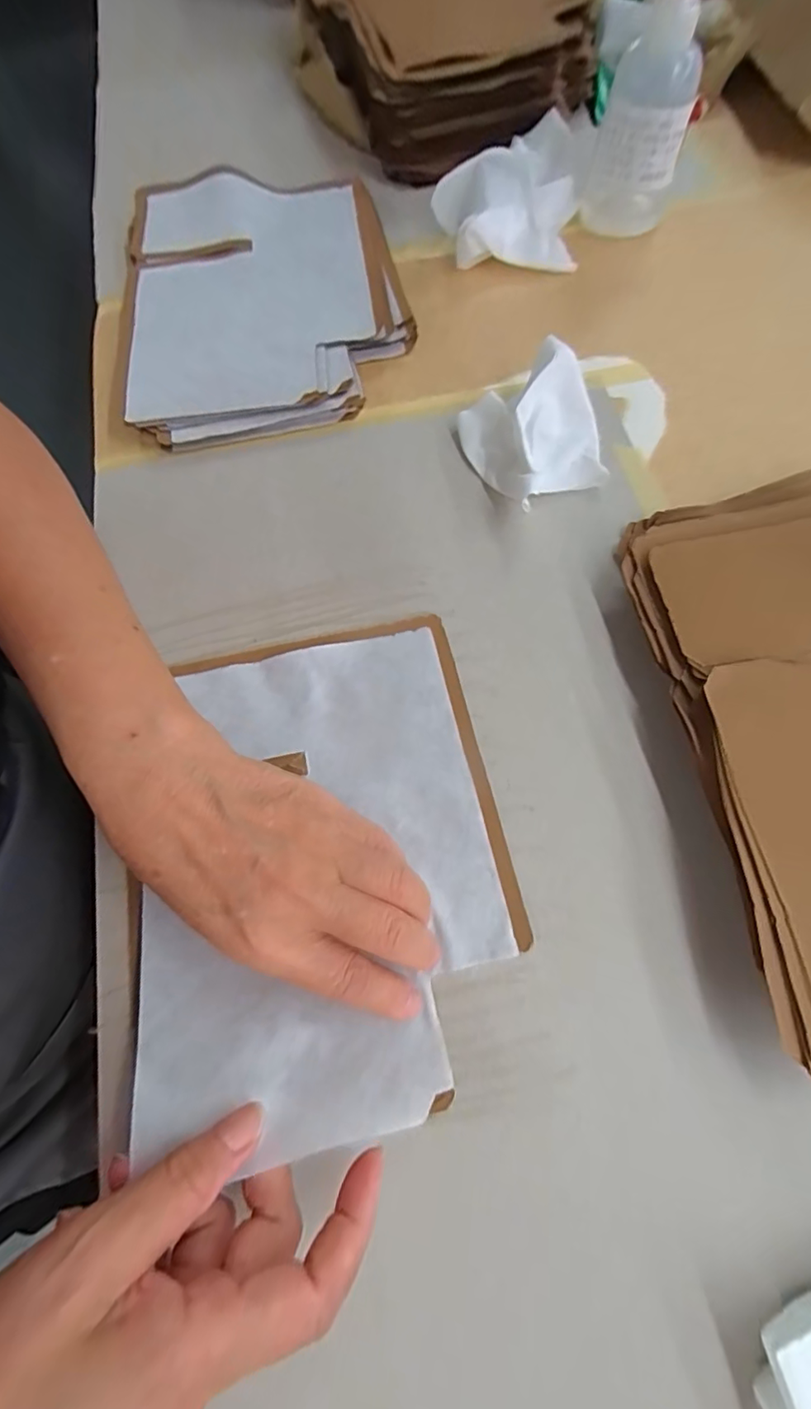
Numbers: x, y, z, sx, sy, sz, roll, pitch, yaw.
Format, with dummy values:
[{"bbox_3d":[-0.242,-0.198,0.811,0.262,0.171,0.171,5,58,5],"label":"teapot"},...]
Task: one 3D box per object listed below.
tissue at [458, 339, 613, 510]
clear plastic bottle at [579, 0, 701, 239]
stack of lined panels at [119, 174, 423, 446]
[{"bbox_3d":[0.086,-0.178,0.339,0.082,0.037,0.093,-25,71,-7],"label":"tissue"},{"bbox_3d":[0.180,-0.456,0.380,0.068,0.172,0.061,11,71,7],"label":"clear plastic bottle"},{"bbox_3d":[-0.111,-0.318,0.412,0.213,0.032,0.264,-10,70,-1],"label":"stack of lined panels"}]

